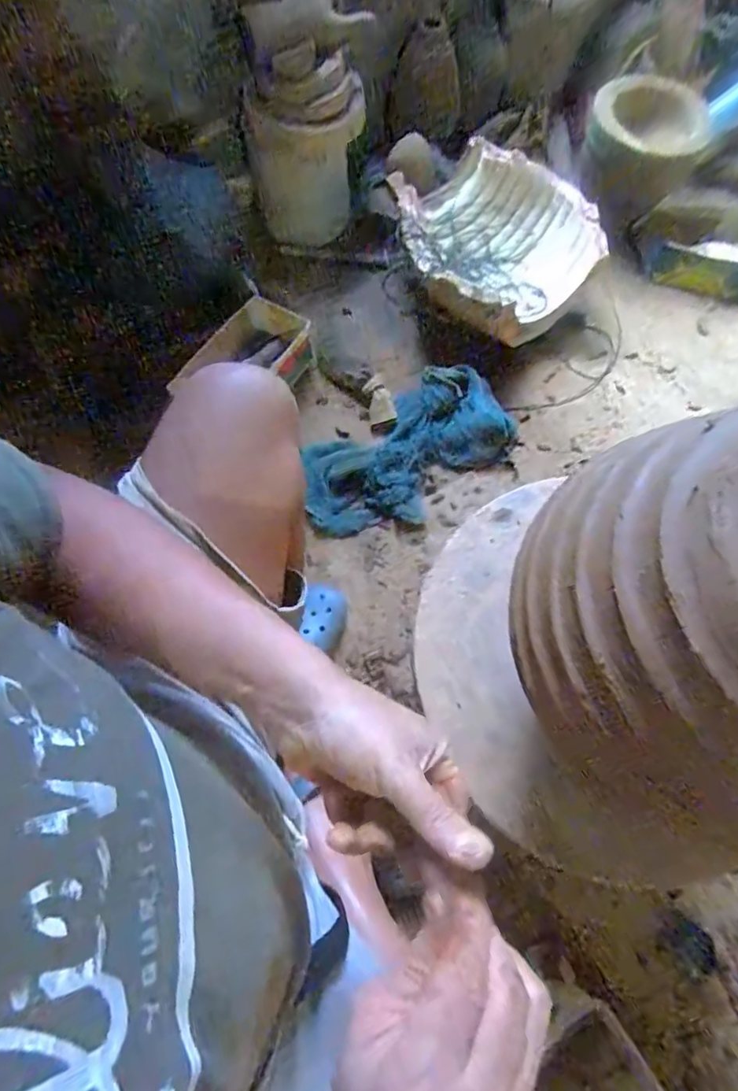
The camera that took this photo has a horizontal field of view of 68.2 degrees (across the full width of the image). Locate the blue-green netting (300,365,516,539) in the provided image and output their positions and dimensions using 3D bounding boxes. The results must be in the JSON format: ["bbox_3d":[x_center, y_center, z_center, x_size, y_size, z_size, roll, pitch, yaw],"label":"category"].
[{"bbox_3d":[0.058,-0.150,0.896,0.368,0.079,0.195,-30,72,-11],"label":"blue-green netting"}]

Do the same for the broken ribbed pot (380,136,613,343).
[{"bbox_3d":[0.210,-0.516,0.958,0.309,0.147,0.316,0,69,-1],"label":"broken ribbed pot"}]

